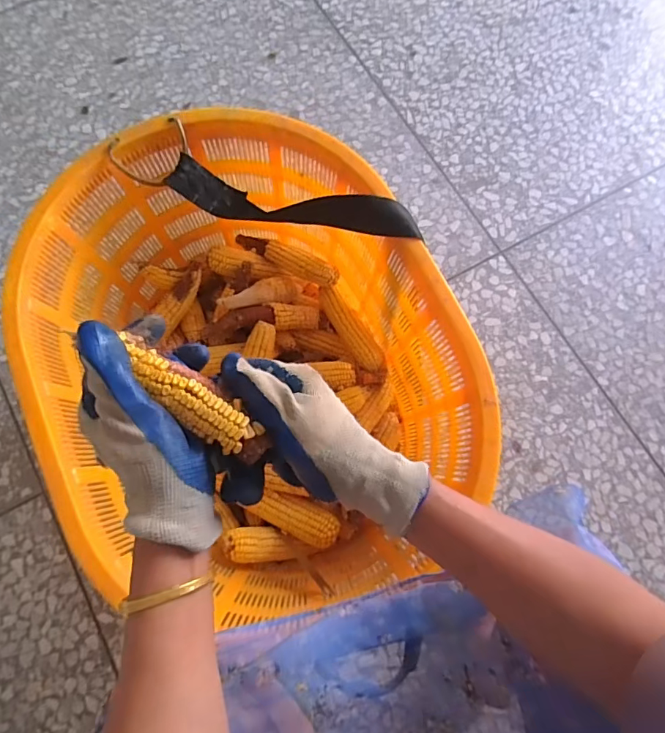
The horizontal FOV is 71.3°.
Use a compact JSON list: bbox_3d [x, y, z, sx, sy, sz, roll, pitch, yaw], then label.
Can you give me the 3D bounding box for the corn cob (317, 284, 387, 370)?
[{"bbox_3d":[0.031,-0.063,0.750,0.041,0.042,0.166,-27,76,-5],"label":"corn cob"}]

